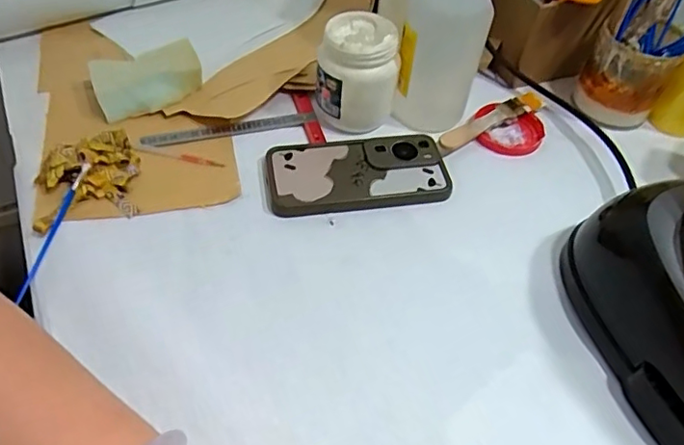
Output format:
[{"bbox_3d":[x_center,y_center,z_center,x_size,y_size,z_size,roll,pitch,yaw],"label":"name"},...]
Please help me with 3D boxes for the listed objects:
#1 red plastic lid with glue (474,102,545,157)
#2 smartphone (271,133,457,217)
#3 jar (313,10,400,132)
[{"bbox_3d":[0.170,-0.094,0.565,0.068,0.015,0.060,12,51,6],"label":"red plastic lid with glue"},{"bbox_3d":[0.015,-0.044,0.514,0.163,0.012,0.081,-6,51,-10],"label":"smartphone"},{"bbox_3d":[0.014,-0.145,0.537,0.073,0.087,0.079,3,50,-2],"label":"jar"}]

